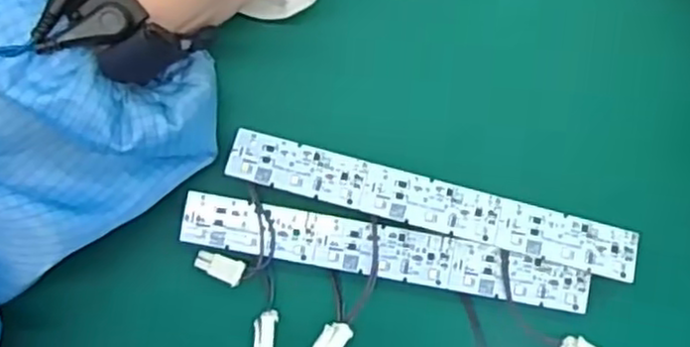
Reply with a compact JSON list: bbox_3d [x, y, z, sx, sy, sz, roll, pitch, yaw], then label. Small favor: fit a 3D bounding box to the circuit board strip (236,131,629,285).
[{"bbox_3d":[0.041,0.014,0.342,0.190,0.004,0.025,15,70,2],"label":"circuit board strip"}]

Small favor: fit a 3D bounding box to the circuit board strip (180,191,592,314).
[{"bbox_3d":[0.018,0.037,0.347,0.189,0.004,0.025,10,87,2],"label":"circuit board strip"}]

